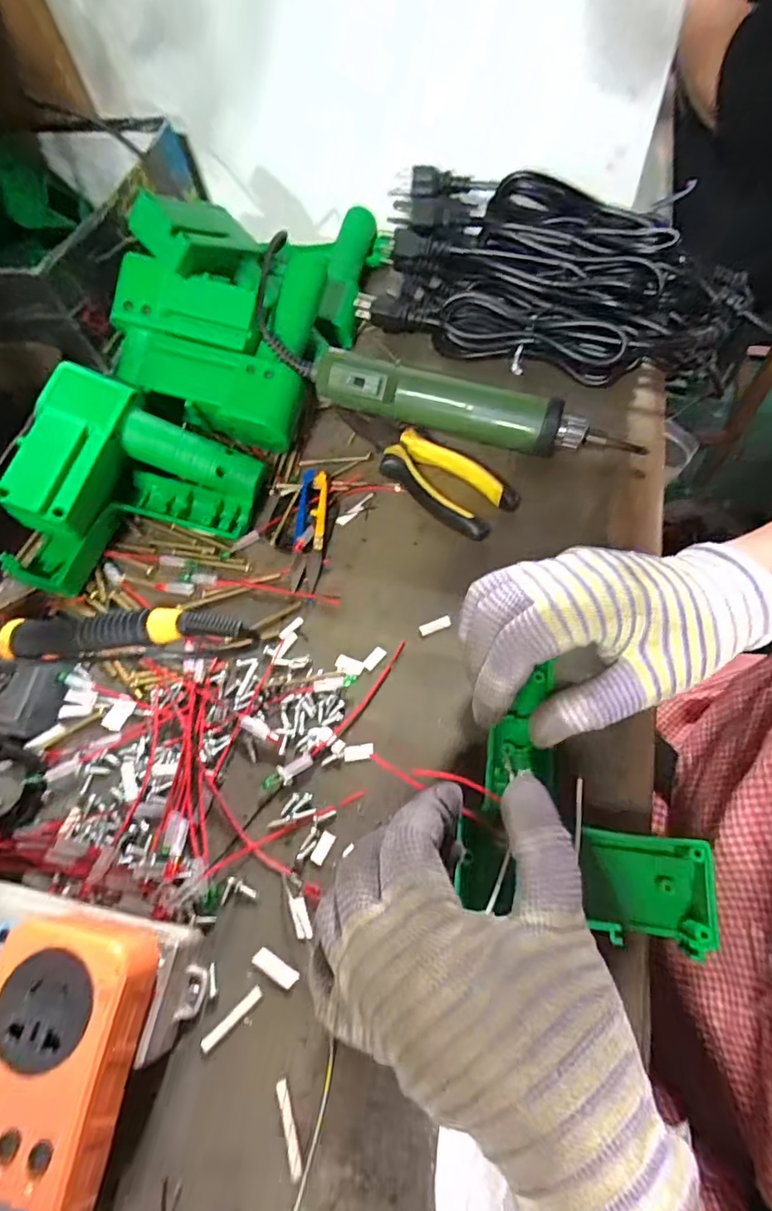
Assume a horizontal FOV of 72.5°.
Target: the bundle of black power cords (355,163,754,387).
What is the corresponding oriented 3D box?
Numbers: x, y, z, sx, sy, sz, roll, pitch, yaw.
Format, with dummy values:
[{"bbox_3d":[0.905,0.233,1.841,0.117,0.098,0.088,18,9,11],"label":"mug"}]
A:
[{"bbox_3d":[0.142,-0.279,0.450,0.314,0.084,0.150,16,65,13],"label":"bundle of black power cords"}]

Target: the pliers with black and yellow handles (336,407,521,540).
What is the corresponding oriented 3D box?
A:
[{"bbox_3d":[0.025,-0.111,0.400,0.049,0.021,0.155,-43,66,-15],"label":"pliers with black and yellow handles"}]

